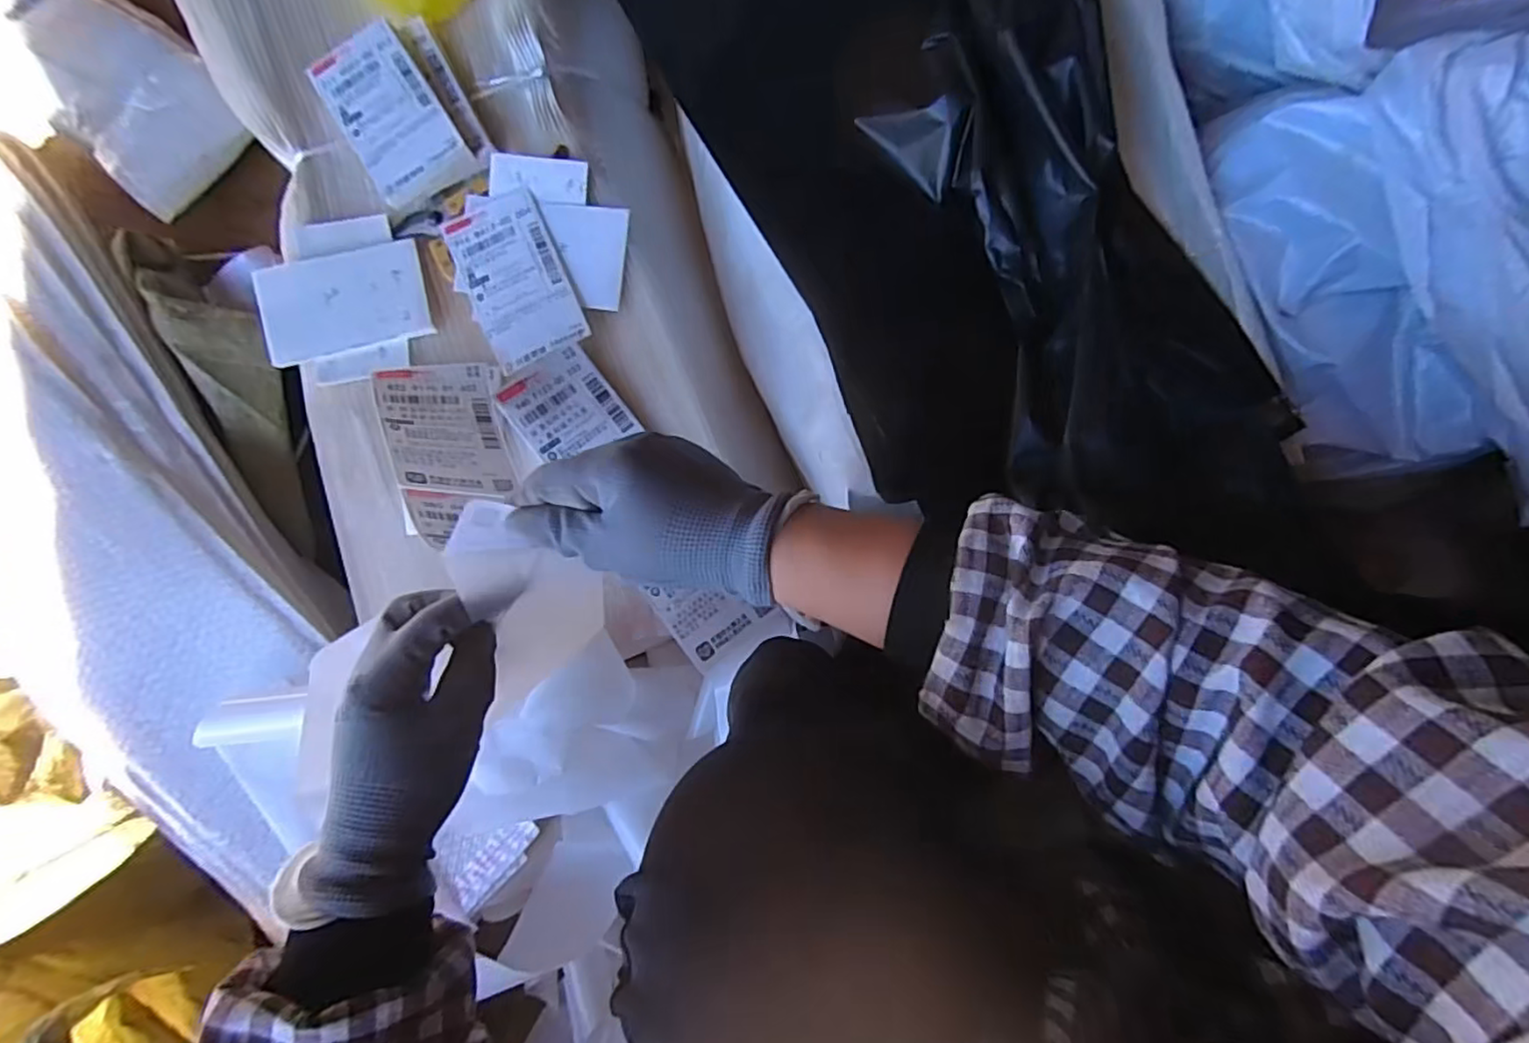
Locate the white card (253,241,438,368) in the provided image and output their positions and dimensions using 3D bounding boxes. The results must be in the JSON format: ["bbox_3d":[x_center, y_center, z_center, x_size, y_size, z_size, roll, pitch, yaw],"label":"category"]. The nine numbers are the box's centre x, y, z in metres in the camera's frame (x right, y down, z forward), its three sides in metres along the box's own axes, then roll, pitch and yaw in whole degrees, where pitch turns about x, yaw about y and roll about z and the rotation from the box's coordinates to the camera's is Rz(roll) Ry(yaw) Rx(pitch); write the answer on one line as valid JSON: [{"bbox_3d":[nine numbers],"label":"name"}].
[{"bbox_3d":[-0.336,-0.174,0.527,0.128,0.008,0.073,-13,101,-2],"label":"white card"}]

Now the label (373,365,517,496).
[{"bbox_3d":[-0.214,-0.064,0.448,0.076,0.013,0.128,-1,46,-37],"label":"label"}]

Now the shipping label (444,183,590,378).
[{"bbox_3d":[-0.192,-0.187,0.511,0.076,0.004,0.130,-24,87,1],"label":"shipping label"}]

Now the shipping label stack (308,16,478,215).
[{"bbox_3d":[-0.299,-0.324,0.532,0.076,0.029,0.139,-32,86,-3],"label":"shipping label stack"}]

